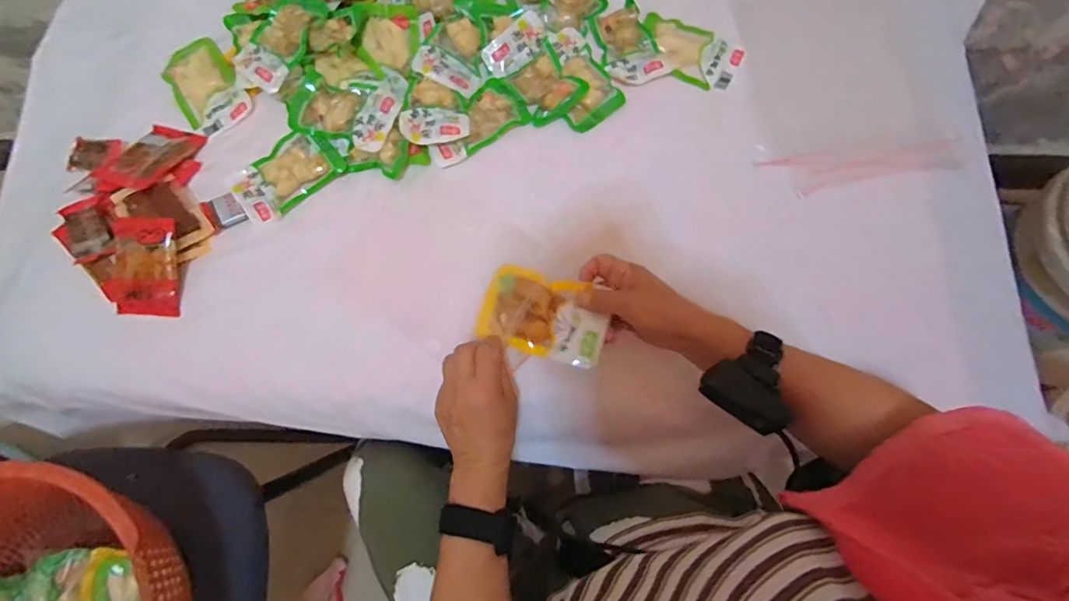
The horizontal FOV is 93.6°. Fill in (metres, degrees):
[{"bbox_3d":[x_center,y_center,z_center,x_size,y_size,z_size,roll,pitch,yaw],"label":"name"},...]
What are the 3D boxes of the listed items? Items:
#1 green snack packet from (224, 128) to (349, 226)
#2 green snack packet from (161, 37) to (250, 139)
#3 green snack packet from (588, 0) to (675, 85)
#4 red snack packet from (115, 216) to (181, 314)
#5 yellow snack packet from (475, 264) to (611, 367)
[{"bbox_3d":[-0.292,-0.149,0.588,0.126,0.018,0.076,-33,77,-6],"label":"green snack packet"},{"bbox_3d":[-0.420,-0.273,0.642,0.077,0.012,0.138,-34,77,-7],"label":"green snack packet"},{"bbox_3d":[0.118,-0.321,0.626,0.075,0.019,0.118,-19,76,-3],"label":"green snack packet"},{"bbox_3d":[-0.431,-0.036,0.556,0.069,0.015,0.106,-2,95,2],"label":"red snack packet"},{"bbox_3d":[0.010,0.013,0.494,0.125,0.016,0.080,13,80,22],"label":"yellow snack packet"}]

